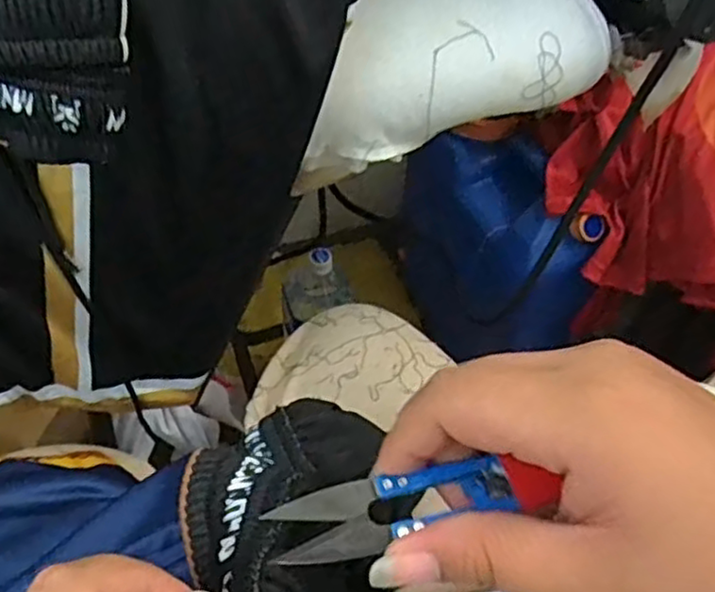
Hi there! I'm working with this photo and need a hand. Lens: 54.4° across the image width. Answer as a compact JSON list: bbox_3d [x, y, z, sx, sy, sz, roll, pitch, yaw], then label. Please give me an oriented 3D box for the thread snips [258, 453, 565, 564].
[{"bbox_3d":[0.018,0.063,0.212,0.085,0.009,0.022,-12,56,-7],"label":"thread snips"}]

